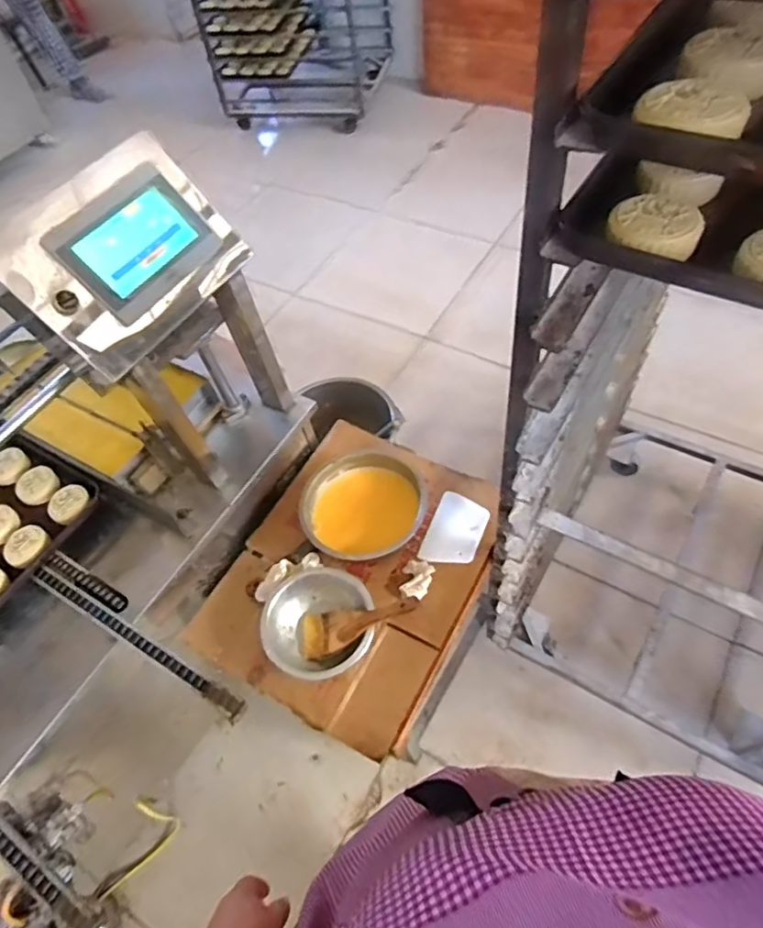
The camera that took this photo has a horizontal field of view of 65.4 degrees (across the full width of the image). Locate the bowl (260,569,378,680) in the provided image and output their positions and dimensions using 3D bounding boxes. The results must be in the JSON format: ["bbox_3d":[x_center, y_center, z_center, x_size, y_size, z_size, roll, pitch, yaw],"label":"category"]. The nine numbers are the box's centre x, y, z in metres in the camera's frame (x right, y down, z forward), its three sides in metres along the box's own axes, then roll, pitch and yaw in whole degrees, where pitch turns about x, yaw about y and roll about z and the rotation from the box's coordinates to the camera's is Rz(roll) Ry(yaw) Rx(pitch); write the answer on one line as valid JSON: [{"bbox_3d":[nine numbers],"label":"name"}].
[{"bbox_3d":[-0.106,0.269,0.999,0.179,0.082,0.167,-1,49,1],"label":"bowl"}]

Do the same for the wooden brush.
[{"bbox_3d":[-0.043,0.257,0.974,0.217,0.028,0.073,-23,46,19],"label":"wooden brush"}]

